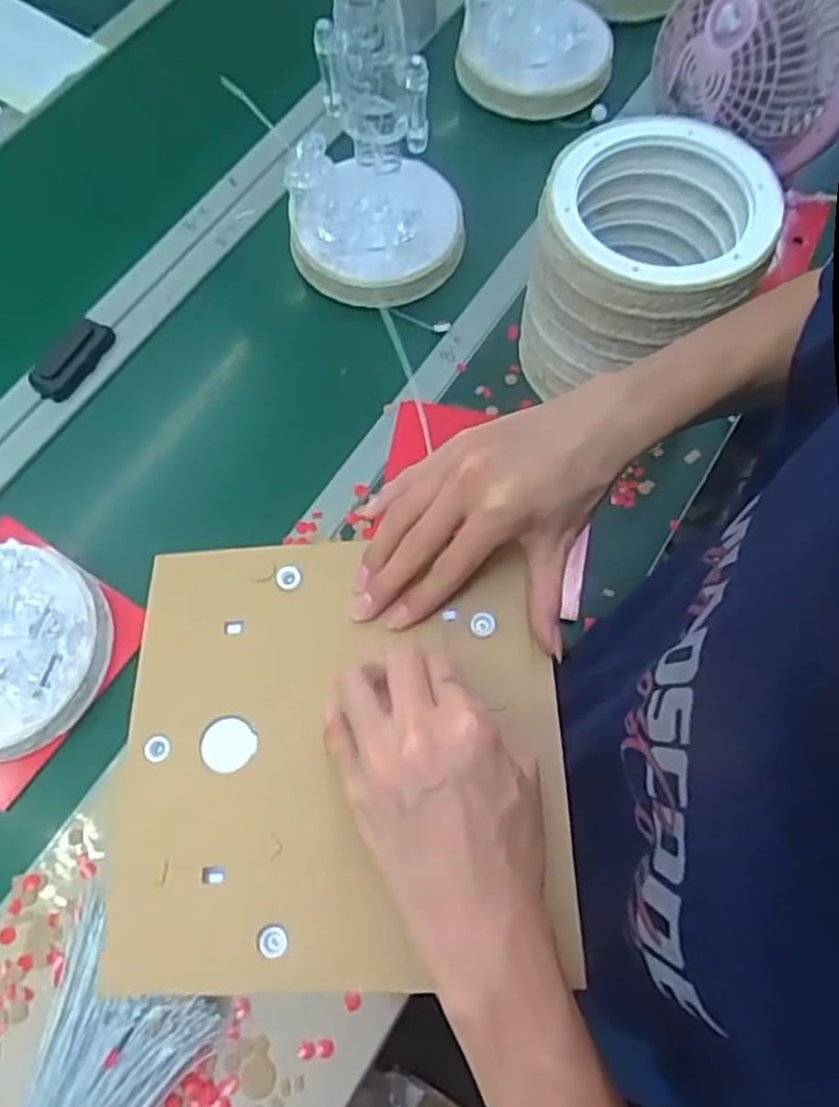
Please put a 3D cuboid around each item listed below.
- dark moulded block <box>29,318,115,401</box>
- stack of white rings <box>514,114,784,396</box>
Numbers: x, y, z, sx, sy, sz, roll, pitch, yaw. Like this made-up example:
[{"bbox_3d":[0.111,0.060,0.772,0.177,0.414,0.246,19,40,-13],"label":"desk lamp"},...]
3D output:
[{"bbox_3d":[-0.400,-0.226,0.843,0.052,0.017,0.105,27,71,10],"label":"dark moulded block"},{"bbox_3d":[0.210,-0.274,0.739,0.197,0.208,0.196,11,69,4],"label":"stack of white rings"}]

